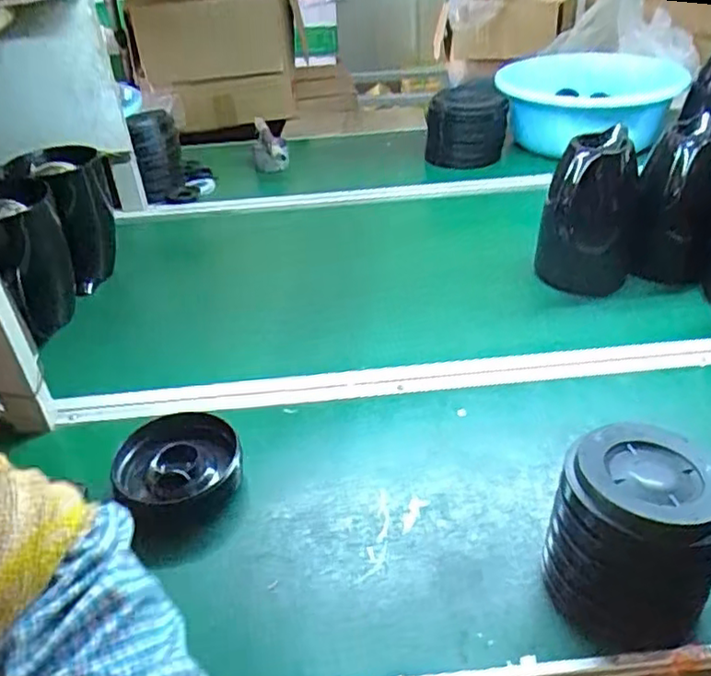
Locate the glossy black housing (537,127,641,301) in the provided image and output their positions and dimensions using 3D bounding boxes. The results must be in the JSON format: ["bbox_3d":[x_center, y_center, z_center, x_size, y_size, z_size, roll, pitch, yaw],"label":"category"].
[{"bbox_3d":[0.326,-0.166,0.898,0.118,0.209,0.110,9,38,18],"label":"glossy black housing"}]

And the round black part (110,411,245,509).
[{"bbox_3d":[-0.179,0.122,0.636,0.118,0.038,0.103,-20,38,-20],"label":"round black part"}]

